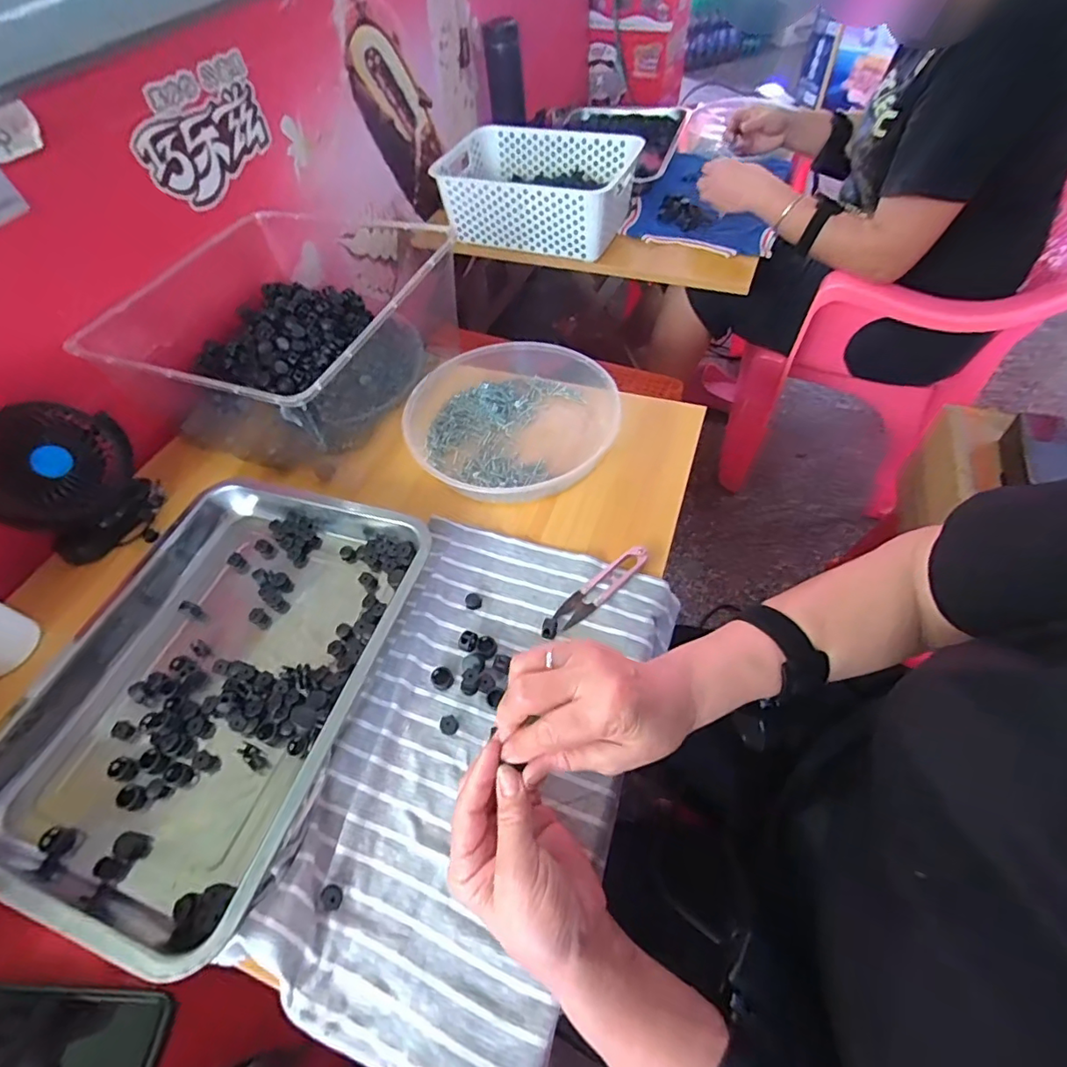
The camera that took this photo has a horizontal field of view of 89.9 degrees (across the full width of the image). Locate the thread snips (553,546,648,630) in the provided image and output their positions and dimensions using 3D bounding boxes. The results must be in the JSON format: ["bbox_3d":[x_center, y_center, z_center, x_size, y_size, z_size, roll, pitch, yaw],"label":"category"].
[{"bbox_3d":[0.061,0.045,0.472,0.099,0.013,0.022,-36,60,-19],"label":"thread snips"}]

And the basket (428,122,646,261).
[{"bbox_3d":[0.003,-0.579,0.903,0.302,0.107,0.202,18,58,17],"label":"basket"}]

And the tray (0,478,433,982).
[{"bbox_3d":[-0.283,0.106,0.443,0.306,0.038,0.344,12,57,13],"label":"tray"}]

